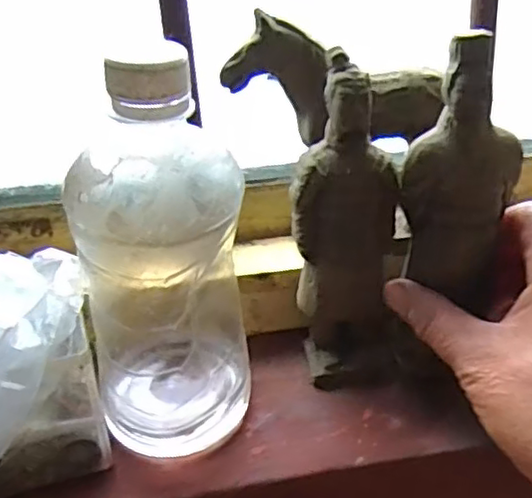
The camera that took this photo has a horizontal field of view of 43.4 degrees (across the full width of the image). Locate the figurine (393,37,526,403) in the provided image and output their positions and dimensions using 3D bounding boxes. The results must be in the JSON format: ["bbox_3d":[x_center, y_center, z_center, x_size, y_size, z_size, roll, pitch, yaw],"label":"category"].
[{"bbox_3d":[0.082,-0.010,0.296,0.044,0.160,0.028,12,27,18],"label":"figurine"}]

